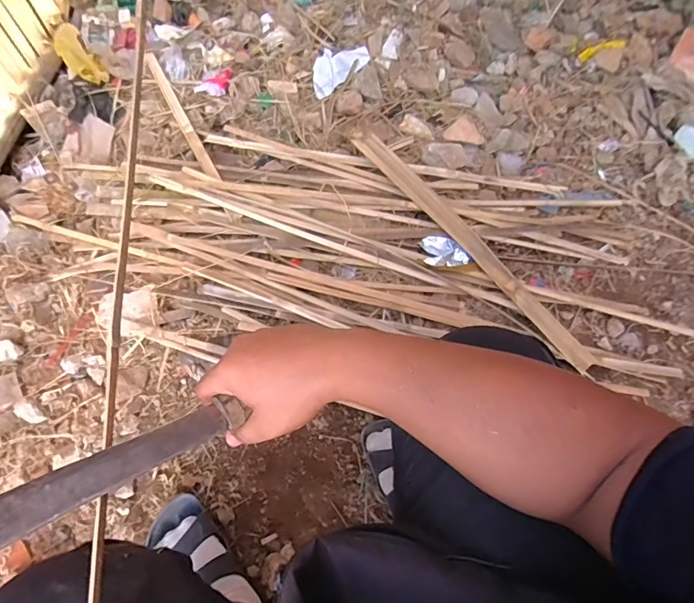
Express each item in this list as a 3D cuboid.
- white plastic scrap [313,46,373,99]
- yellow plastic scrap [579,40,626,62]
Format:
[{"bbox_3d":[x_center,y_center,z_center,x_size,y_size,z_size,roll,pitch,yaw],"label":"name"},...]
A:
[{"bbox_3d":[-0.031,-0.583,1.095,0.102,0.027,0.183,35,69,11],"label":"white plastic scrap"},{"bbox_3d":[0.692,-0.684,1.194,0.132,0.026,0.050,-24,70,-13],"label":"yellow plastic scrap"}]

